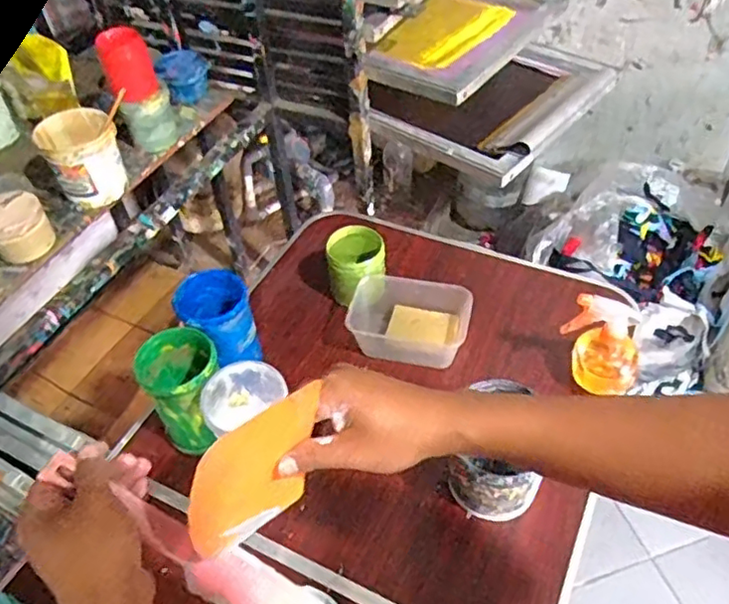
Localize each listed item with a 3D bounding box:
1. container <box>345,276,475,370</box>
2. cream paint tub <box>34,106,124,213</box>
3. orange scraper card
[{"bbox_3d":[0.064,0.032,0.916,0.173,0.071,0.121,7,48,11],"label":"container"},{"bbox_3d":[-0.480,-0.252,1.061,0.123,0.103,0.136,-28,51,-20],"label":"cream paint tub"},{"bbox_3d":[-0.073,0.120,0.410,0.093,0.144,0.010,-28,57,-32],"label":"orange scraper card"}]

